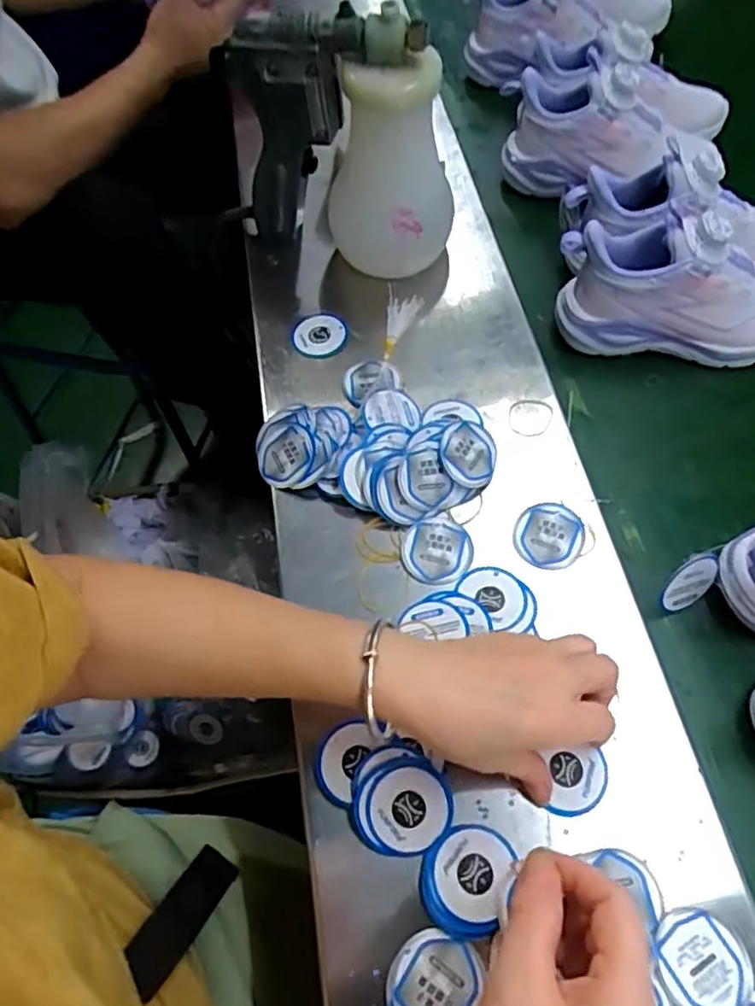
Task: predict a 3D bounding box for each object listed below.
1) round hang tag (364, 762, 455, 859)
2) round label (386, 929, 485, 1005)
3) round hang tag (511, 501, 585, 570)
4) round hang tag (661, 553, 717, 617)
[{"bbox_3d":[0.019,0.177,0.377,0.049,0.006,0.045,-2,61,4],"label":"round hang tag"},{"bbox_3d":[0.028,0.253,0.340,0.043,0.007,0.049,22,65,16],"label":"round label"},{"bbox_3d":[0.123,0.023,0.465,0.048,0.004,0.049,-2,66,5],"label":"round hang tag"},{"bbox_3d":[0.216,0.057,0.449,0.047,0.044,0.005,-41,37,8],"label":"round hang tag"}]

